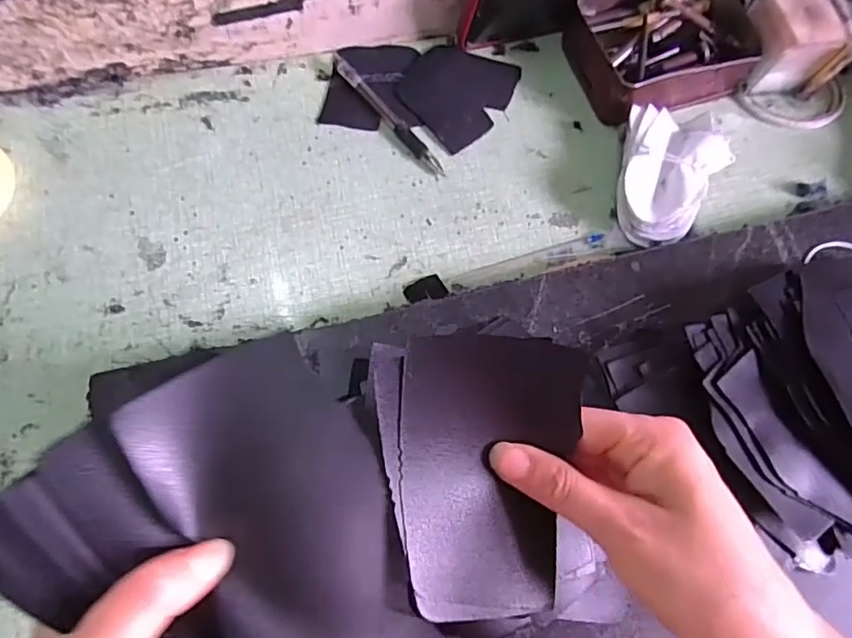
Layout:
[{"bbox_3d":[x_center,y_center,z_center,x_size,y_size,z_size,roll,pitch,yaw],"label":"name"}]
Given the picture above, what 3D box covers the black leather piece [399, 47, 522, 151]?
[{"bbox_3d":[0.023,-0.181,0.451,0.078,0.004,0.096,34,69,5],"label":"black leather piece"}]

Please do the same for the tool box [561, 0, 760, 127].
[{"bbox_3d":[0.187,-0.221,0.450,0.140,0.044,0.106,-20,74,-11],"label":"tool box"}]

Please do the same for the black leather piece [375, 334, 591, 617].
[{"bbox_3d":[0.020,0.061,0.226,0.080,0.013,0.108,0,94,-14],"label":"black leather piece"}]

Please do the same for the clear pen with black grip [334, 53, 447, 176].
[{"bbox_3d":[-0.029,-0.156,0.433,0.012,0.014,0.125,-39,78,-15],"label":"clear pen with black grip"}]

